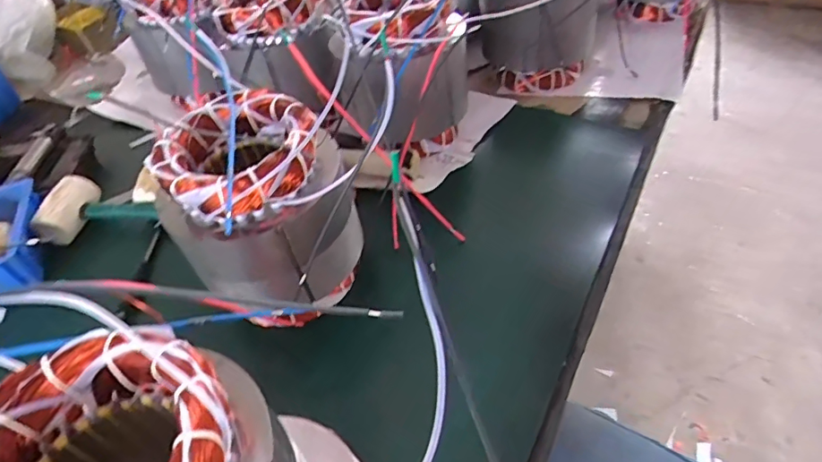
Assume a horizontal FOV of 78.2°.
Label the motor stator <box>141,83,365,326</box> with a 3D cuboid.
[{"bbox_3d":[-0.129,-0.013,0.457,0.142,0.172,0.133,-2,44,5],"label":"motor stator"}]

